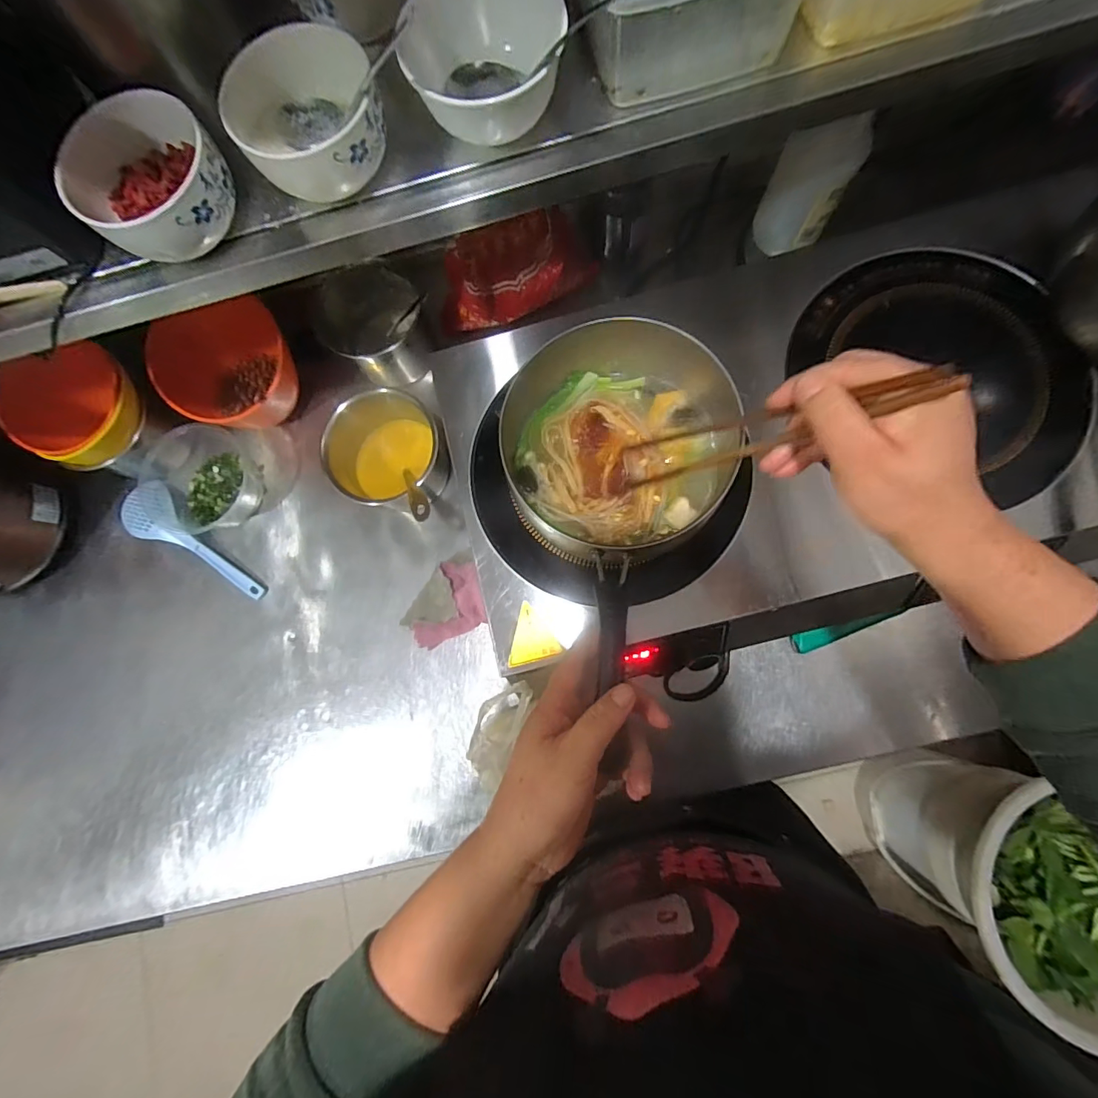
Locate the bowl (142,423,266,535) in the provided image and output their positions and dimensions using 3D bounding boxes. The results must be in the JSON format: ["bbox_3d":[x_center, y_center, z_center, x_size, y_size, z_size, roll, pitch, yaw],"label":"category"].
[{"bbox_3d":[-0.475,-0.097,0.640,0.156,0.059,0.137,16,82,7],"label":"bowl"}]

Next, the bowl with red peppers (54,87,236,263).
[{"bbox_3d":[-0.292,-0.269,0.358,0.111,0.059,0.103,-1,81,5],"label":"bowl with red peppers"}]

